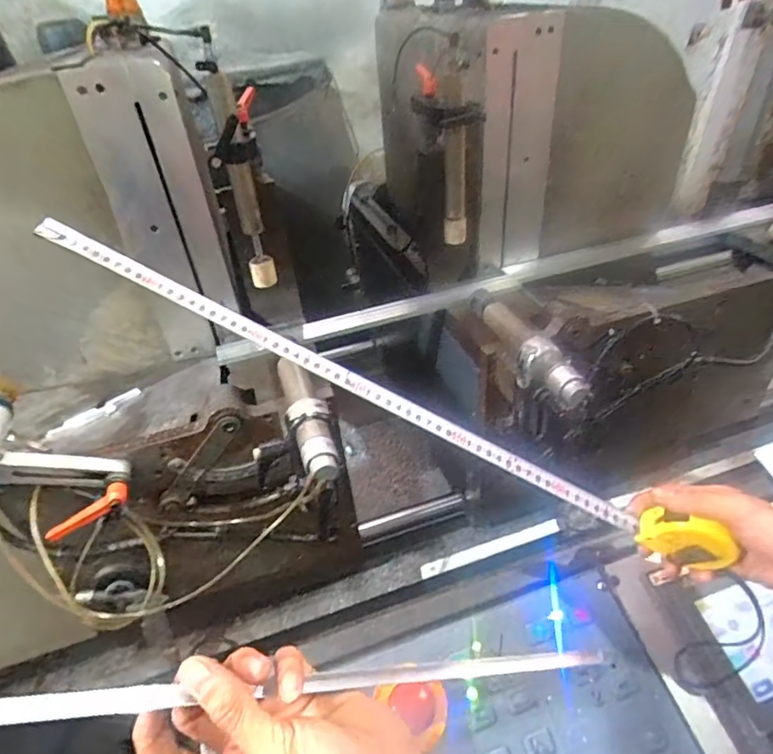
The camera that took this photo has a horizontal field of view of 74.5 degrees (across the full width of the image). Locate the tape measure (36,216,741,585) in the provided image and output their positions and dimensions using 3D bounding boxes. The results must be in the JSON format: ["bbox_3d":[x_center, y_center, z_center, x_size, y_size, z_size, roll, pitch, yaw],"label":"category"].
[{"bbox_3d":[-0.003,0.011,0.434,0.615,0.061,0.025,26,42,0],"label":"tape measure"}]

